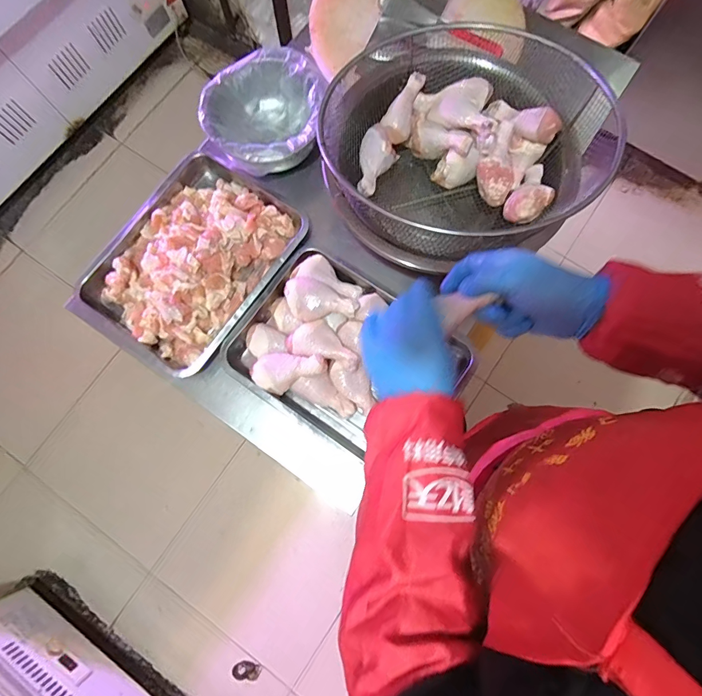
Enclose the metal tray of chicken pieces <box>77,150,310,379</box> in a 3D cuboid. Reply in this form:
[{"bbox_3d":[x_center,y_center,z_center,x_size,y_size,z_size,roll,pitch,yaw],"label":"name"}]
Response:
[{"bbox_3d":[-0.265,-0.151,0.665,0.263,0.055,0.338,32,80,6],"label":"metal tray of chicken pieces"}]

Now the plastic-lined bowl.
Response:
[{"bbox_3d":[-0.152,-0.400,0.697,0.187,0.099,0.203,0,78,0],"label":"plastic-lined bowl"}]

